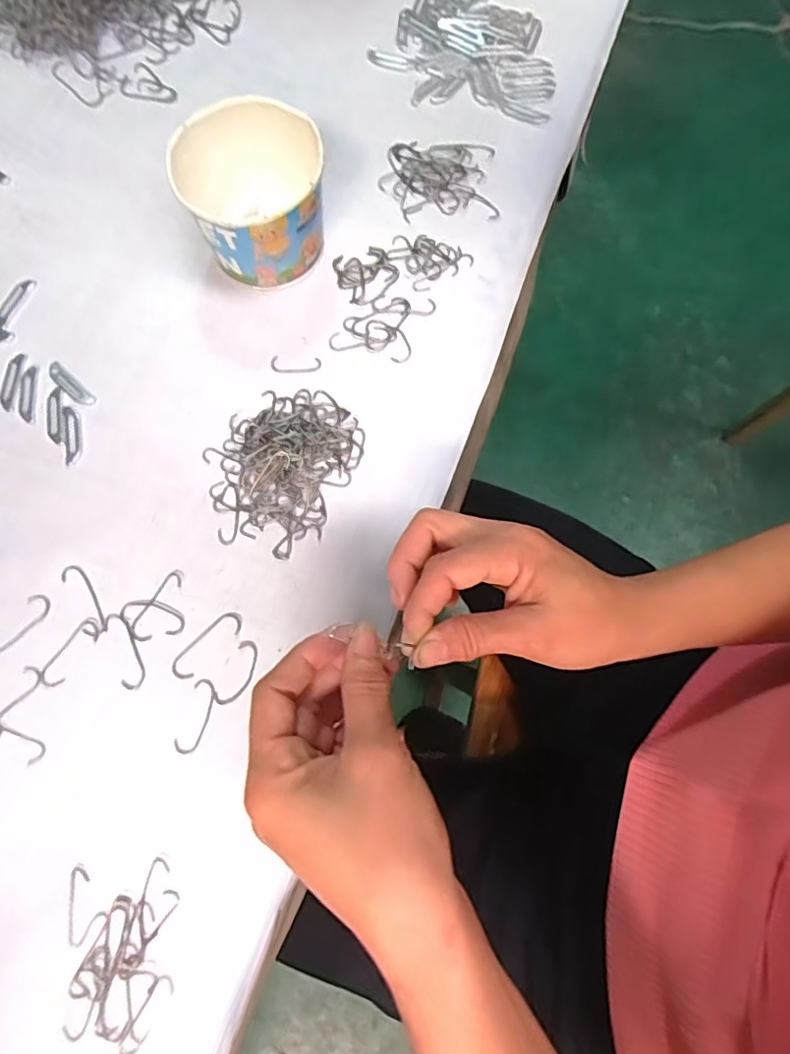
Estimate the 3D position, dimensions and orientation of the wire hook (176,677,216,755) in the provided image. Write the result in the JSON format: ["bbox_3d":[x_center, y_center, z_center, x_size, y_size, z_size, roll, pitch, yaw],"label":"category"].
[{"bbox_3d":[-0.118,0.112,0.334,0.015,0.004,0.043,16,77,3],"label":"wire hook"}]

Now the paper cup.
[{"bbox_3d":[-0.090,-0.218,0.377,0.088,0.075,0.088,0,77,-1],"label":"paper cup"}]

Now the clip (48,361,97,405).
[{"bbox_3d":[-0.220,-0.096,0.381,0.041,0.004,0.011,43,79,8],"label":"clip"}]

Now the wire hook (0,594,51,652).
[{"bbox_3d":[-0.234,0.060,0.348,0.046,0.004,0.018,-40,80,-10],"label":"wire hook"}]

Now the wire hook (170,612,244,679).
[{"bbox_3d":[-0.114,0.071,0.342,0.050,0.004,0.016,-44,81,-10],"label":"wire hook"}]

